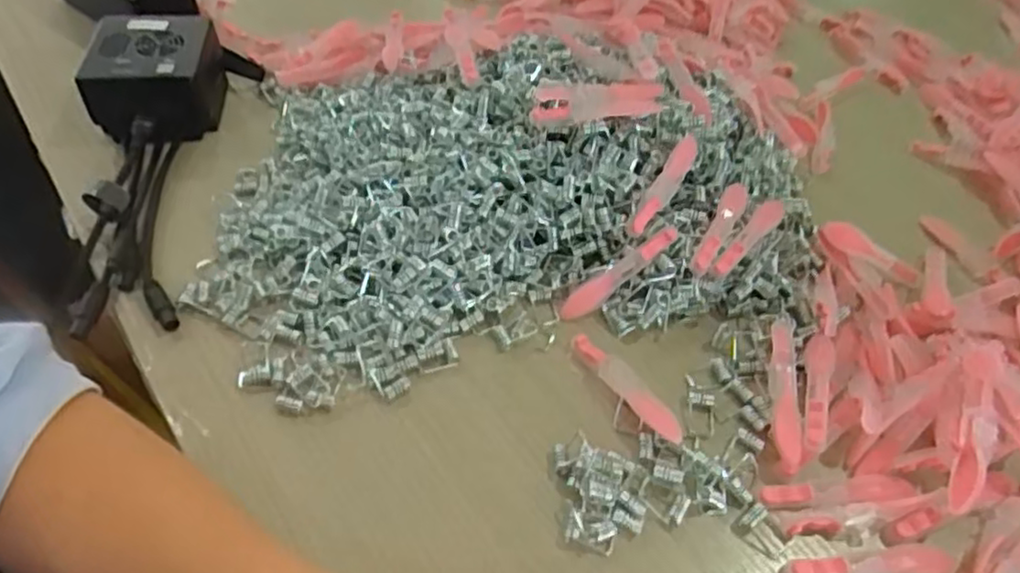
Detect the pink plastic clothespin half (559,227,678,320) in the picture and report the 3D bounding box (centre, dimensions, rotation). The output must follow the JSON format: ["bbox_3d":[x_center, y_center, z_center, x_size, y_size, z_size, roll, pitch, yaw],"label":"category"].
[{"bbox_3d":[0.061,-0.008,0.393,0.079,0.007,0.013,-37,58,0],"label":"pink plastic clothespin half"}]

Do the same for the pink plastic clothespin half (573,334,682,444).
[{"bbox_3d":[0.059,0.052,0.357,0.014,0.011,0.074,-30,59,-24],"label":"pink plastic clothespin half"}]

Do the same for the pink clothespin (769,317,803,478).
[{"bbox_3d":[0.142,0.054,0.355,0.014,0.009,0.085,9,51,5],"label":"pink clothespin"}]

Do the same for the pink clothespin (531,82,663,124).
[{"bbox_3d":[0.054,-0.114,0.424,0.079,0.015,0.021,-2,50,-6],"label":"pink clothespin"}]

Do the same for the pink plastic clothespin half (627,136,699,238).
[{"bbox_3d":[0.091,-0.060,0.410,0.012,0.009,0.074,29,68,19],"label":"pink plastic clothespin half"}]

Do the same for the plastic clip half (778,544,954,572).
[{"bbox_3d":[0.160,0.125,0.308,0.079,0.005,0.015,-2,51,-4],"label":"plastic clip half"}]

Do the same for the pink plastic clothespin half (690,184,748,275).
[{"bbox_3d":[0.125,-0.036,0.405,0.015,0.007,0.080,23,54,15],"label":"pink plastic clothespin half"}]

